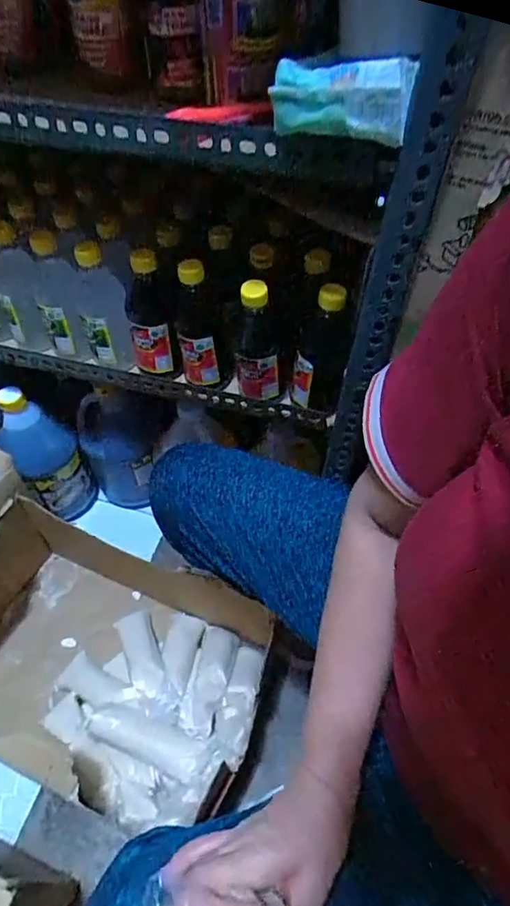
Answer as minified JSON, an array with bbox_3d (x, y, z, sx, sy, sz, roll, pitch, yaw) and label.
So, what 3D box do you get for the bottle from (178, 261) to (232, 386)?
[{"bbox_3d":[-0.064,-0.151,0.661,0.063,0.162,0.051,-10,53,-8],"label":"bottle"}]

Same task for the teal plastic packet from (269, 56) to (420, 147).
[{"bbox_3d":[0.063,-0.263,0.398,0.100,0.048,0.033,15,54,11],"label":"teal plastic packet"}]

